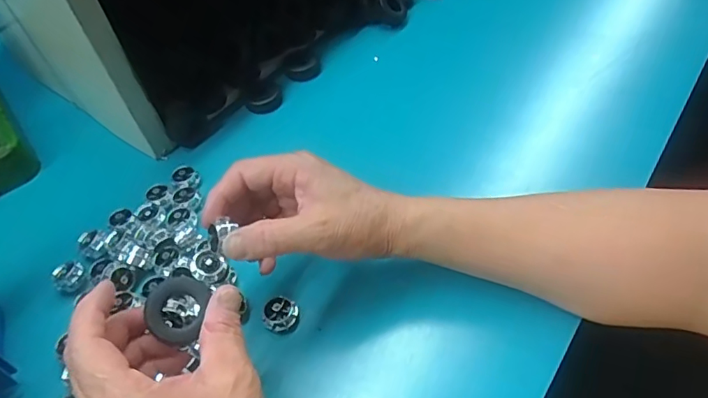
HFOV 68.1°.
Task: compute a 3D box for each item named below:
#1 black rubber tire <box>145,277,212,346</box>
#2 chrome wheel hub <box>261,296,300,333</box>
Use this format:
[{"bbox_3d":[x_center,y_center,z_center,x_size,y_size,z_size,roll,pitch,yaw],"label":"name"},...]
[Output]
[{"bbox_3d":[-0.101,0.062,0.300,0.032,0.014,0.035,21,67,-13],"label":"black rubber tire"},{"bbox_3d":[-0.051,0.080,0.367,0.024,0.011,0.024,-2,51,3],"label":"chrome wheel hub"}]

